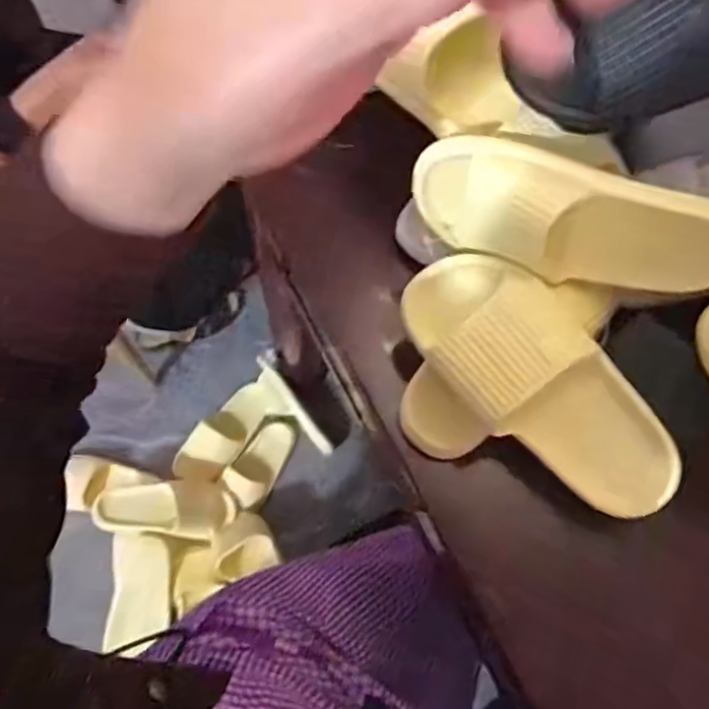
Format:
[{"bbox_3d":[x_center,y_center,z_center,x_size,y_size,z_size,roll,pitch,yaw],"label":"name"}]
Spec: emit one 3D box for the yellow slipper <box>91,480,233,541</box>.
[{"bbox_3d":[-0.364,0.290,1.168,0.256,0.080,0.110,5,69,1],"label":"yellow slipper"}]

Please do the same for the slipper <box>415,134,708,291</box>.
[{"bbox_3d":[0.162,-0.095,0.466,0.247,0.085,0.066,18,70,6],"label":"slipper"}]

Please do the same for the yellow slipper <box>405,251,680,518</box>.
[{"bbox_3d":[0.144,0.024,0.472,0.255,0.075,0.104,46,107,4],"label":"yellow slipper"}]

